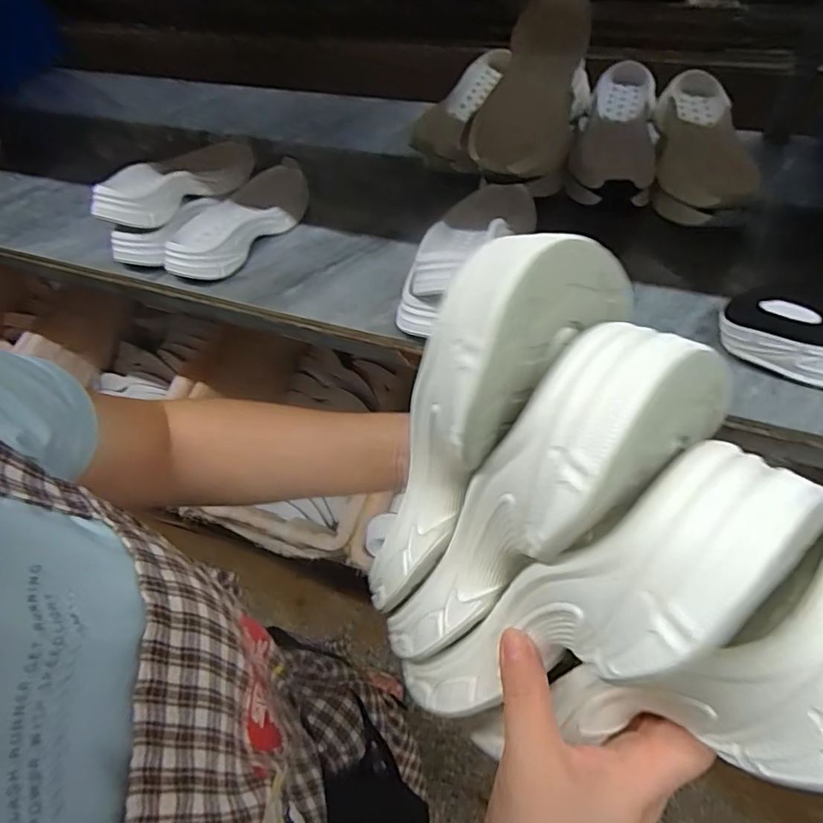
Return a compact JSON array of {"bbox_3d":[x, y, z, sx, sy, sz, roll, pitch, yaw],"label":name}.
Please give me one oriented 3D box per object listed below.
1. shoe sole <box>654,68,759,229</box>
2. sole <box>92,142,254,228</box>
[{"bbox_3d":[0.390,-0.358,0.731,0.110,0.071,0.272,4,65,9],"label":"shoe sole"},{"bbox_3d":[-0.326,-0.336,0.770,0.102,0.055,0.284,23,53,23],"label":"sole"}]

